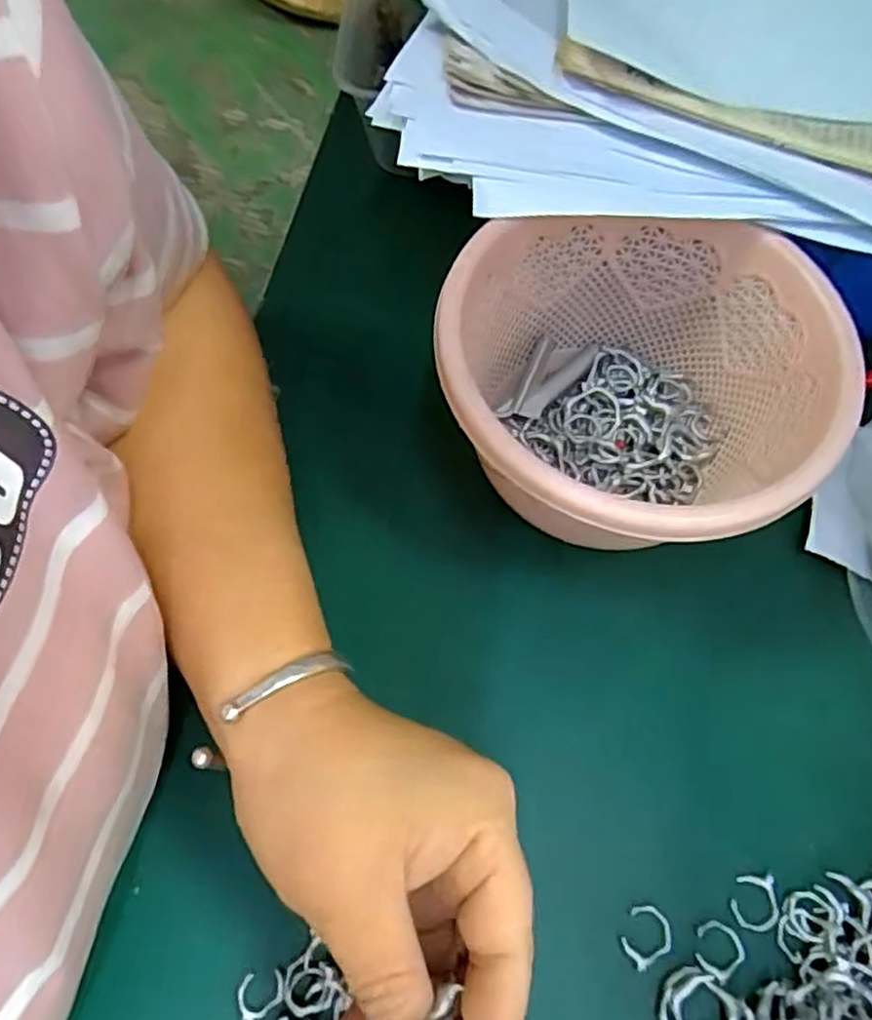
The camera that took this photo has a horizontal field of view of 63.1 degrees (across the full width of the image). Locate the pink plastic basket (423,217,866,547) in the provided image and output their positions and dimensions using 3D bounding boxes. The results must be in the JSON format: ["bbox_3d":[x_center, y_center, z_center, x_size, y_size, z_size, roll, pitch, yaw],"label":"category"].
[{"bbox_3d":[0.071,-0.042,0.286,0.140,0.085,0.138,1,66,-3],"label":"pink plastic basket"}]

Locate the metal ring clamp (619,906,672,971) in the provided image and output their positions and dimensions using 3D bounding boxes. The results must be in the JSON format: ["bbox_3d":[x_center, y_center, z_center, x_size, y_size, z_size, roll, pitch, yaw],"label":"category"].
[{"bbox_3d":[0.074,0.150,0.251,0.018,0.004,0.017,1,66,-3],"label":"metal ring clamp"}]

